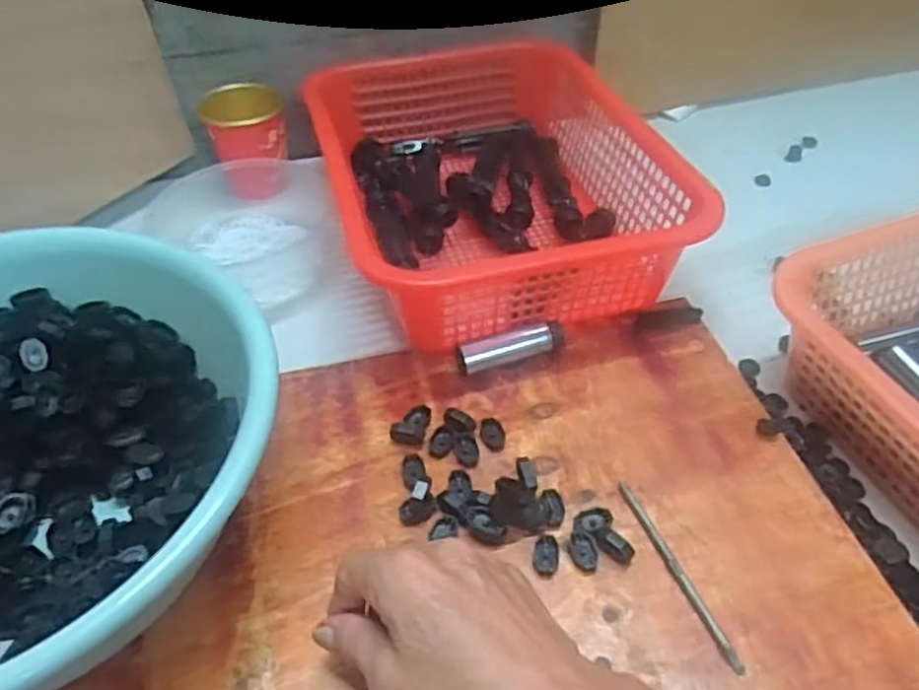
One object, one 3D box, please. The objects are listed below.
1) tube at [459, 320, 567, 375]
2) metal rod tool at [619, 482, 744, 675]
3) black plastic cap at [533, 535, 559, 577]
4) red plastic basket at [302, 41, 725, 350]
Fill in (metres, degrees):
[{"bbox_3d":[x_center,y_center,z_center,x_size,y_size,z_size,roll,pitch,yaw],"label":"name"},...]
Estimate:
[{"bbox_3d":[0.035,0.002,0.501,0.077,0.021,0.023,-13,48,-13],"label":"tube"},{"bbox_3d":[0.118,0.122,0.394,0.006,0.006,0.116,-15,49,-15],"label":"metal rod tool"},{"bbox_3d":[0.048,0.117,0.403,0.014,0.006,0.020,4,47,3],"label":"black plastic cap"},{"bbox_3d":[0.017,-0.148,0.600,0.245,0.087,0.330,-11,48,-11],"label":"red plastic basket"}]

